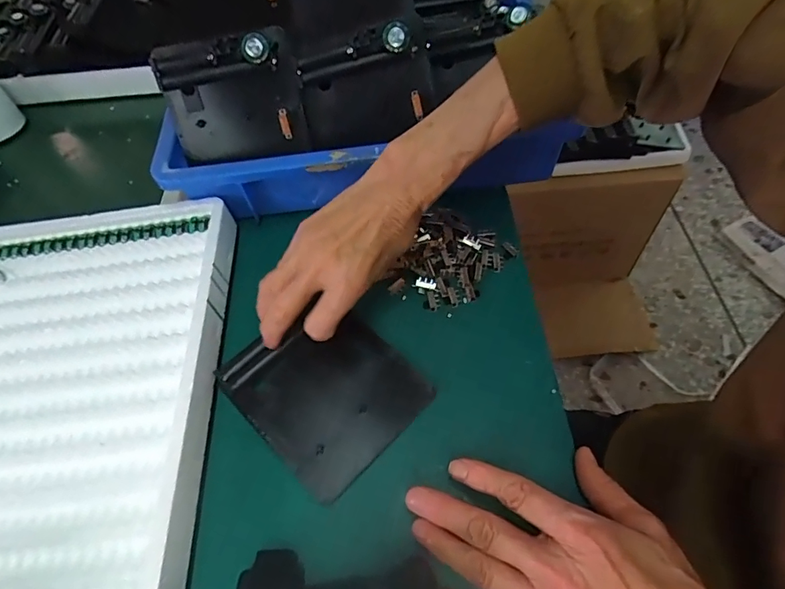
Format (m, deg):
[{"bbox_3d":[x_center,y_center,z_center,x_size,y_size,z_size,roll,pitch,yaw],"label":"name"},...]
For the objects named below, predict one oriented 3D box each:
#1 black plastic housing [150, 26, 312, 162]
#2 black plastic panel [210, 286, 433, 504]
[{"bbox_3d":[-0.130,-0.162,0.388,0.108,0.090,0.021,-8,40,5],"label":"black plastic housing"},{"bbox_3d":[-0.050,0.065,0.340,0.109,0.020,0.125,-41,66,-19],"label":"black plastic panel"}]

